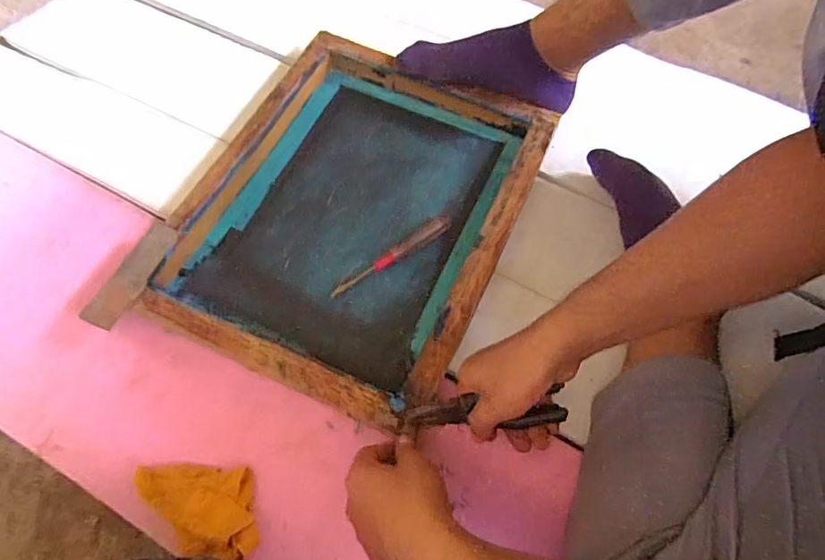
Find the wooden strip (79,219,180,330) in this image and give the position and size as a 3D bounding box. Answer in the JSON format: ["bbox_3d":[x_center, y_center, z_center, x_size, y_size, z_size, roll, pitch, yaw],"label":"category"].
[{"bbox_3d":[-0.295,-0.008,0.554,0.030,0.018,0.126,25,66,8],"label":"wooden strip"}]

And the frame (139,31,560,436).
[{"bbox_3d":[-0.071,-0.087,0.627,0.353,0.054,0.427,24,66,8],"label":"frame"}]

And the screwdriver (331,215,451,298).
[{"bbox_3d":[-0.023,-0.027,0.614,0.163,0.017,0.019,-34,71,-17],"label":"screwdriver"}]

